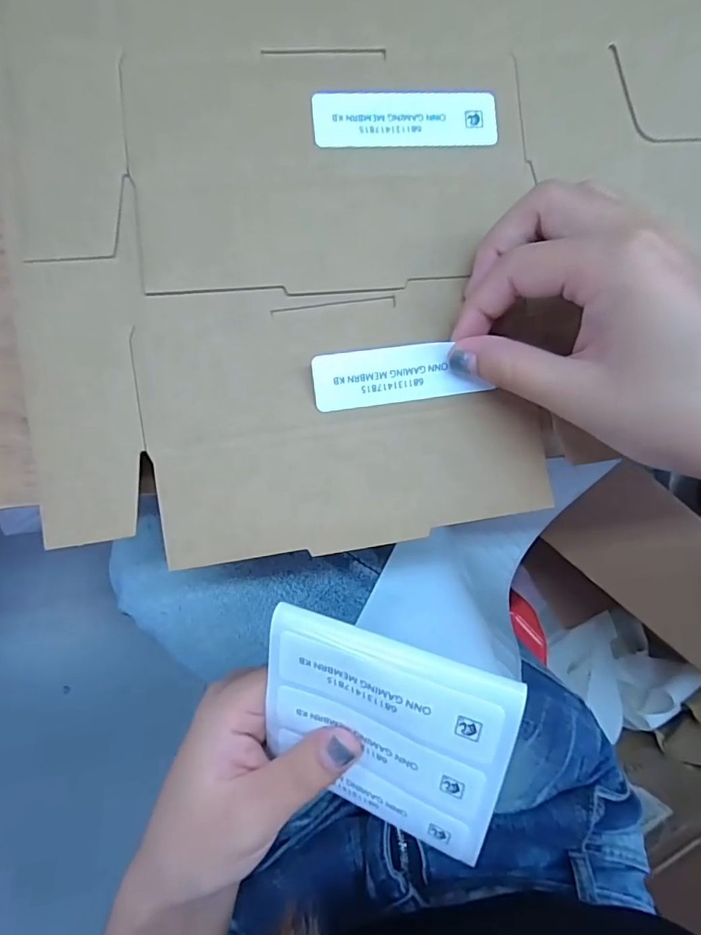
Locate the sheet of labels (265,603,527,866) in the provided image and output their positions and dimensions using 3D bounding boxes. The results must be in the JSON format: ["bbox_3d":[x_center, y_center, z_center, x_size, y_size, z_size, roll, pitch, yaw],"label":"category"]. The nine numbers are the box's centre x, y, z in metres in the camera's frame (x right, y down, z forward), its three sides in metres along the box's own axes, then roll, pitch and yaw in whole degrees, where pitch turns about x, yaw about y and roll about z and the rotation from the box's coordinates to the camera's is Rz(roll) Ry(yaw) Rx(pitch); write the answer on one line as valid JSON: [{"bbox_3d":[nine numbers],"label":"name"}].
[{"bbox_3d":[0.010,0.092,0.179,0.083,0.008,0.074,15,111,18],"label":"sheet of labels"}]

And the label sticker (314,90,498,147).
[{"bbox_3d":[0.023,-0.144,0.211,0.075,0.004,0.024,-5,89,-5],"label":"label sticker"}]

